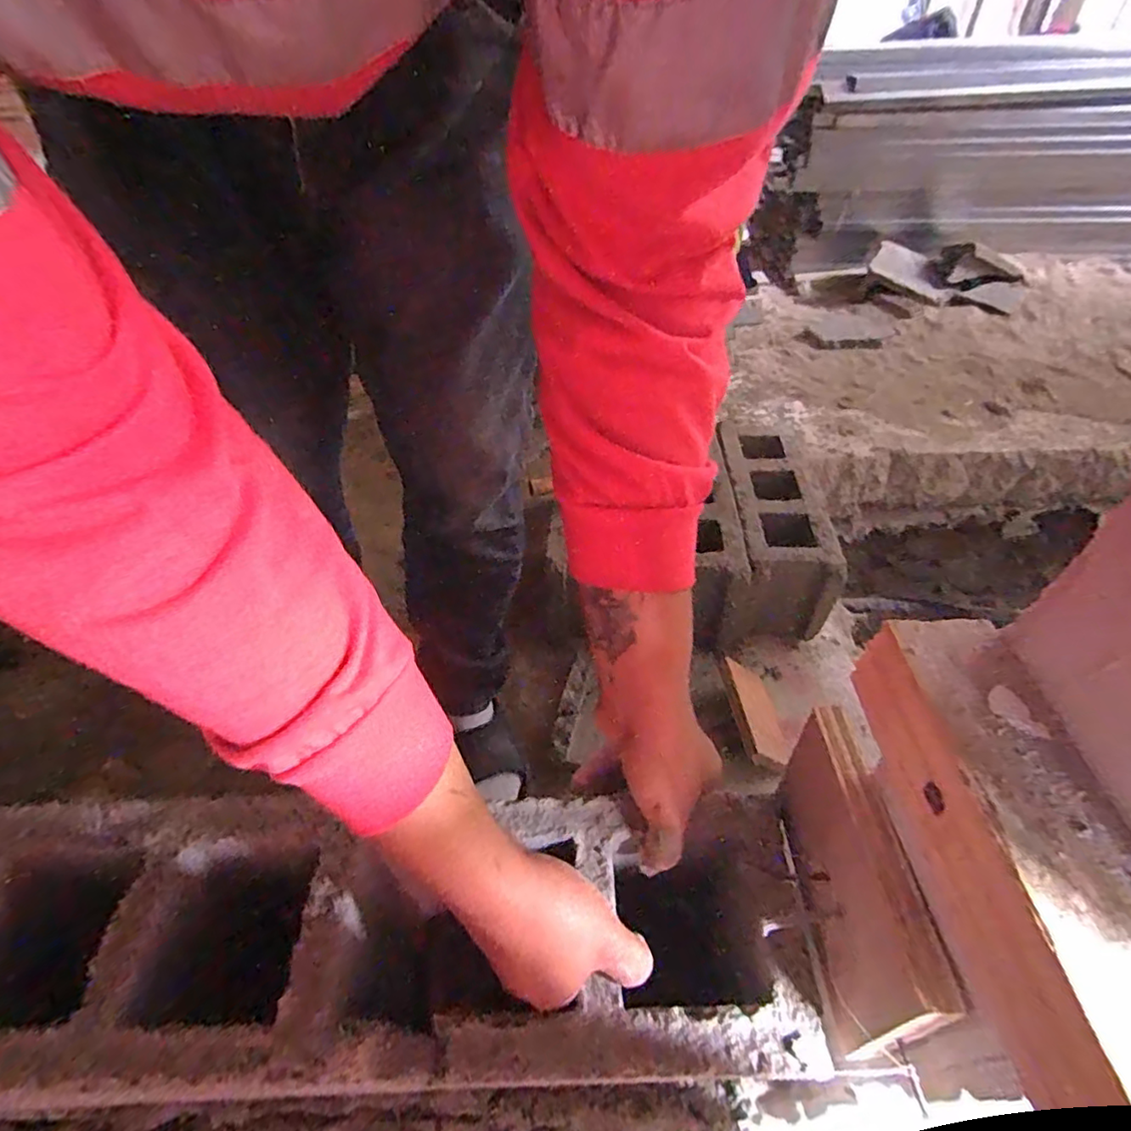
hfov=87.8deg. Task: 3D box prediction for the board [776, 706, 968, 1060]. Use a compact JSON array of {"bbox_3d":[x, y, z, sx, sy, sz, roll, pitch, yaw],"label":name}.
[{"bbox_3d":[0.151,0.163,0.318,0.023,0.088,0.146,-2,46,-1],"label":"board"}]

